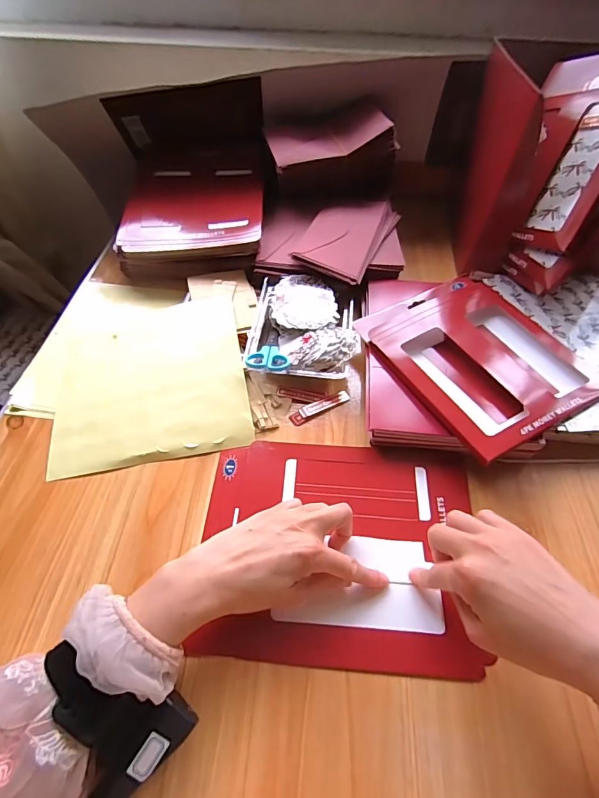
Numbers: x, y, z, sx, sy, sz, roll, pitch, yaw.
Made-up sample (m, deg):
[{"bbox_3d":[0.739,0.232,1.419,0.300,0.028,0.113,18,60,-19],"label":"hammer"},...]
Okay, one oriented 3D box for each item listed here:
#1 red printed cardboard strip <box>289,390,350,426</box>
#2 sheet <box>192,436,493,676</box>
[{"bbox_3d":[0.024,0.009,0.488,0.077,0.004,0.015,-27,58,-20],"label":"red printed cardboard strip"},{"bbox_3d":[0.037,0.134,0.394,0.252,0.009,0.205,5,53,3],"label":"sheet"}]

